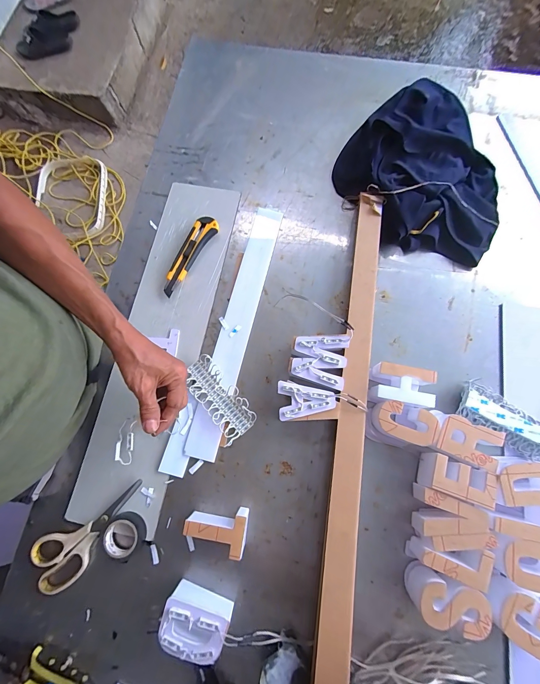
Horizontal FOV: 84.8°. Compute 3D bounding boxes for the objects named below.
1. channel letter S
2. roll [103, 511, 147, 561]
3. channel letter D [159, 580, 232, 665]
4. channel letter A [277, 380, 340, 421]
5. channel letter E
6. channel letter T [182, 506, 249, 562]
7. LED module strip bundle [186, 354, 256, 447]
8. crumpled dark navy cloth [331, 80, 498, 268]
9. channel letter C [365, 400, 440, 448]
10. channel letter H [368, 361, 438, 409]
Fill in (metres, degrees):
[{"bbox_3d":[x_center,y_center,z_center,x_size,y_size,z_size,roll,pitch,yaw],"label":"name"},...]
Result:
[{"bbox_3d":[0.232,0.337,0.391,0.084,0.050,0.055,14,77,5],"label":"channel letter S"},{"bbox_3d":[-0.210,0.280,0.430,0.053,0.020,0.055,0,76,1],"label":"roll"},{"bbox_3d":[-0.098,0.370,0.392,0.083,0.053,0.050,18,78,6],"label":"channel letter D"},{"bbox_3d":[0.057,0.087,0.439,0.088,0.010,0.057,-1,76,1],"label":"channel letter A"},{"bbox_3d":[0.264,0.194,0.423,0.087,0.045,0.053,21,78,6],"label":"channel letter E"},{"bbox_3d":[-0.076,0.264,0.422,0.086,0.045,0.051,10,77,4],"label":"channel letter T"},{"bbox_3d":[-0.081,0.089,0.474,0.059,0.025,0.135,-37,78,-7],"label":"LED module strip bundle"},{"bbox_3d":[0.274,-0.318,0.538,0.304,0.072,0.313,12,77,4],"label":"crumpled dark navy cloth"},{"bbox_3d":[0.196,0.126,0.444,0.087,0.048,0.061,14,77,5],"label":"channel letter C"},{"bbox_3d":[0.202,0.067,0.459,0.090,0.046,0.060,13,77,4],"label":"channel letter H"}]

